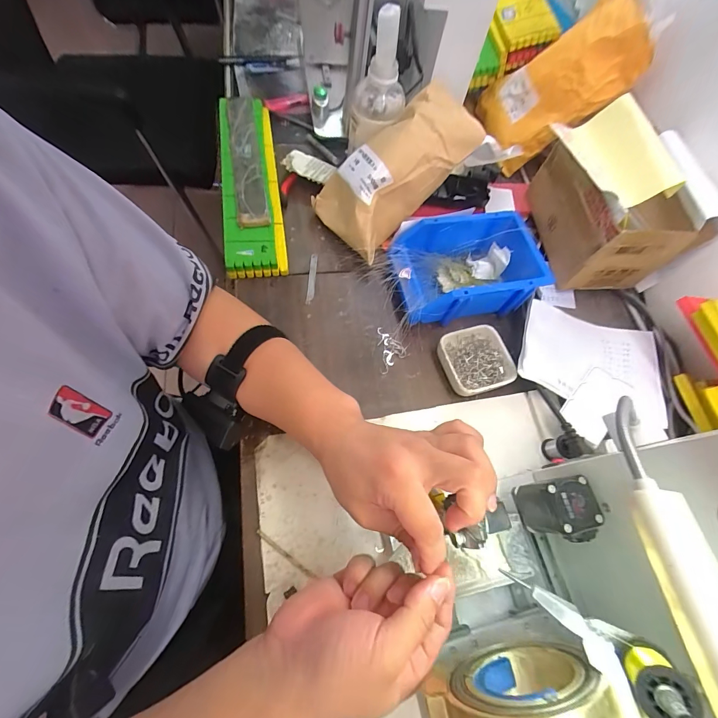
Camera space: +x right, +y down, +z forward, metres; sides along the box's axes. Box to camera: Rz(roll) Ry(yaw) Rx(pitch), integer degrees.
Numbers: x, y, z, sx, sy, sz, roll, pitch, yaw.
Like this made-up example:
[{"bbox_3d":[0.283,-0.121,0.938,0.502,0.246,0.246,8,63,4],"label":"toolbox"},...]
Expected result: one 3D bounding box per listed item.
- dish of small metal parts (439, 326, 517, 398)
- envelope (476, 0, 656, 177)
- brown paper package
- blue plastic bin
[{"bbox_3d":[0.147,0.002,0.449,0.086,0.027,0.081,-14,68,-13],"label":"dish of small metal parts"},{"bbox_3d":[0.299,-0.425,0.570,0.093,0.259,0.174,-20,94,-38],"label":"envelope"},{"bbox_3d":[0.050,-0.247,0.483,0.224,0.082,0.131,-40,70,13],"label":"brown paper package"},{"bbox_3d":[0.140,-0.121,0.479,0.190,0.071,0.128,-11,68,-12],"label":"blue plastic bin"}]

